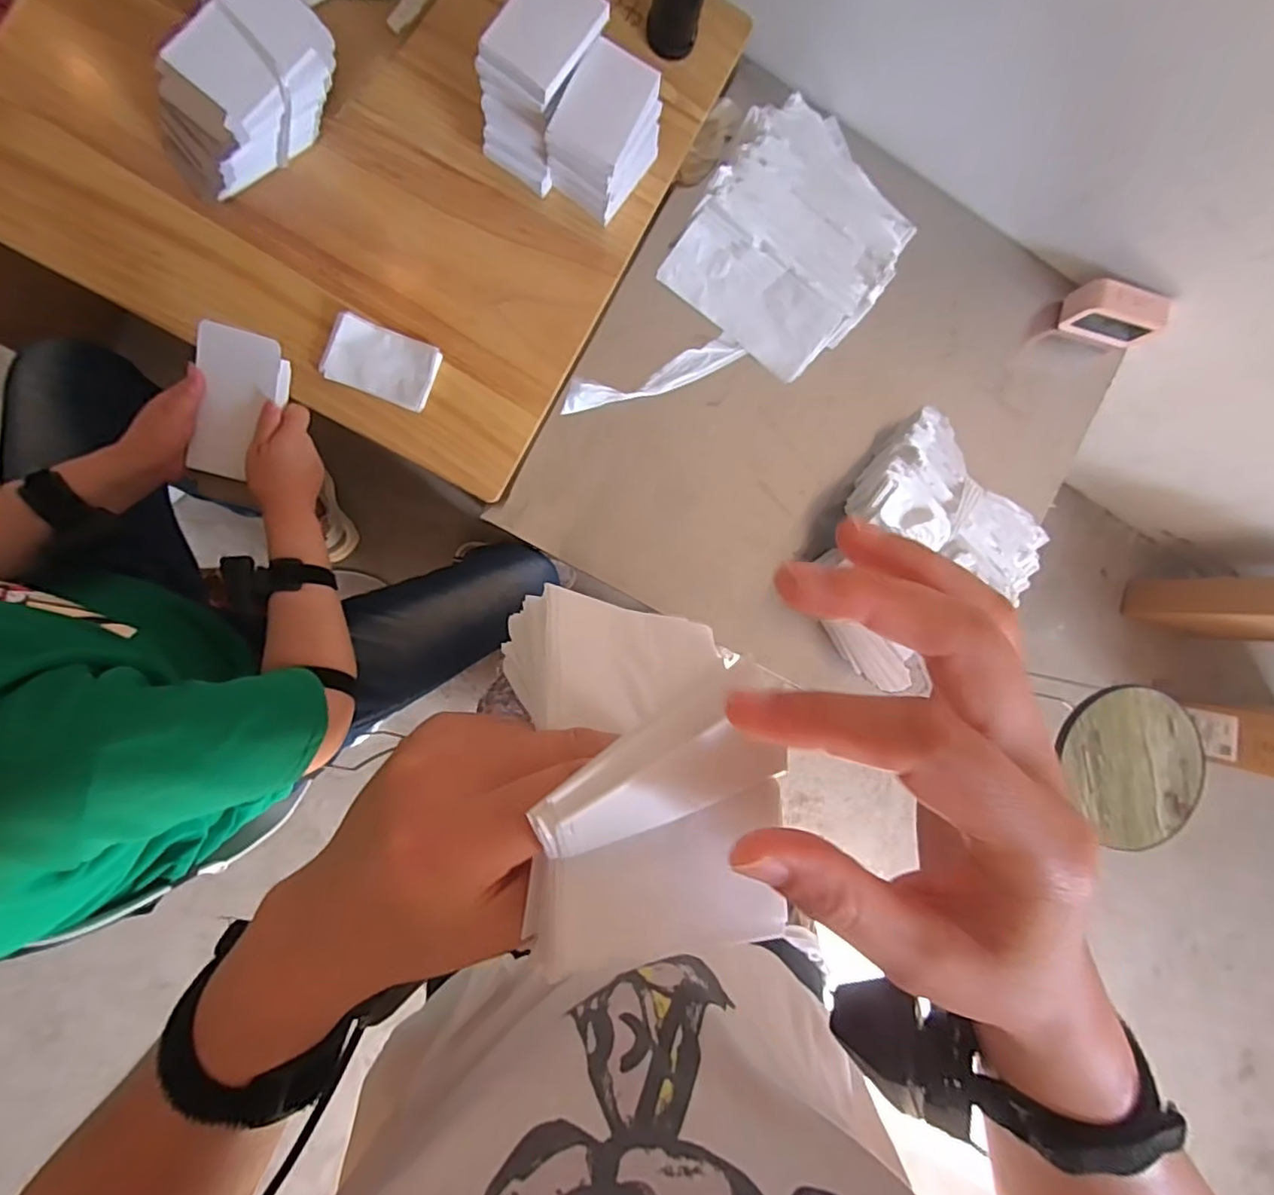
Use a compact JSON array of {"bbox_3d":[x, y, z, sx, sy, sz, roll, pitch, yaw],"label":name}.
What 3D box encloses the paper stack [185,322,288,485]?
[{"bbox_3d":[-0.431,-0.204,0.637,0.085,0.019,0.159,25,108,-8],"label":"paper stack"}]

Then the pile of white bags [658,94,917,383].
[{"bbox_3d":[0.239,-0.533,0.877,0.290,0.071,0.345,31,85,-7],"label":"pile of white bags"}]

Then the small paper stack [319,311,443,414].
[{"bbox_3d":[-0.326,-0.301,0.763,0.132,0.008,0.086,19,88,-13],"label":"small paper stack"}]

